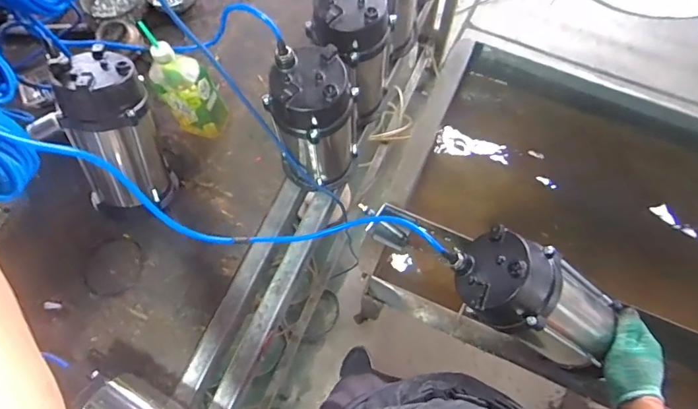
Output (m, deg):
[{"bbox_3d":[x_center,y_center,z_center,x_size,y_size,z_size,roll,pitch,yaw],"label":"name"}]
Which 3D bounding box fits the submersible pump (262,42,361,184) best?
[{"bbox_3d":[-0.057,-0.129,0.746,0.132,0.262,0.120,8,71,4],"label":"submersible pump"}]

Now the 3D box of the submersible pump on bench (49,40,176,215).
[{"bbox_3d":[-0.377,-0.115,0.733,0.128,0.267,0.115,-3,45,0],"label":"submersible pump on bench"}]

